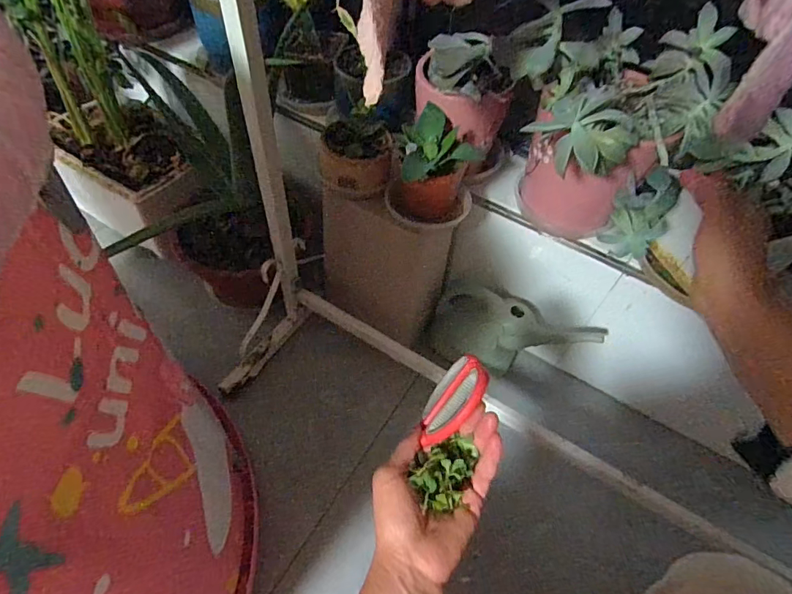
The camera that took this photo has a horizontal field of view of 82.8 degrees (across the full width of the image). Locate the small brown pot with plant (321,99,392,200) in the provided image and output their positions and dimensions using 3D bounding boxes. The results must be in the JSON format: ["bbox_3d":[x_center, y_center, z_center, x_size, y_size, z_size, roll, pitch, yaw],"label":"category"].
[{"bbox_3d":[-0.061,-0.206,0.660,0.102,0.092,0.082,-1,53,-7],"label":"small brown pot with plant"}]

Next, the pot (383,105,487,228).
[{"bbox_3d":[0.054,-0.177,0.654,0.121,0.126,0.132,15,53,6],"label":"pot"}]

